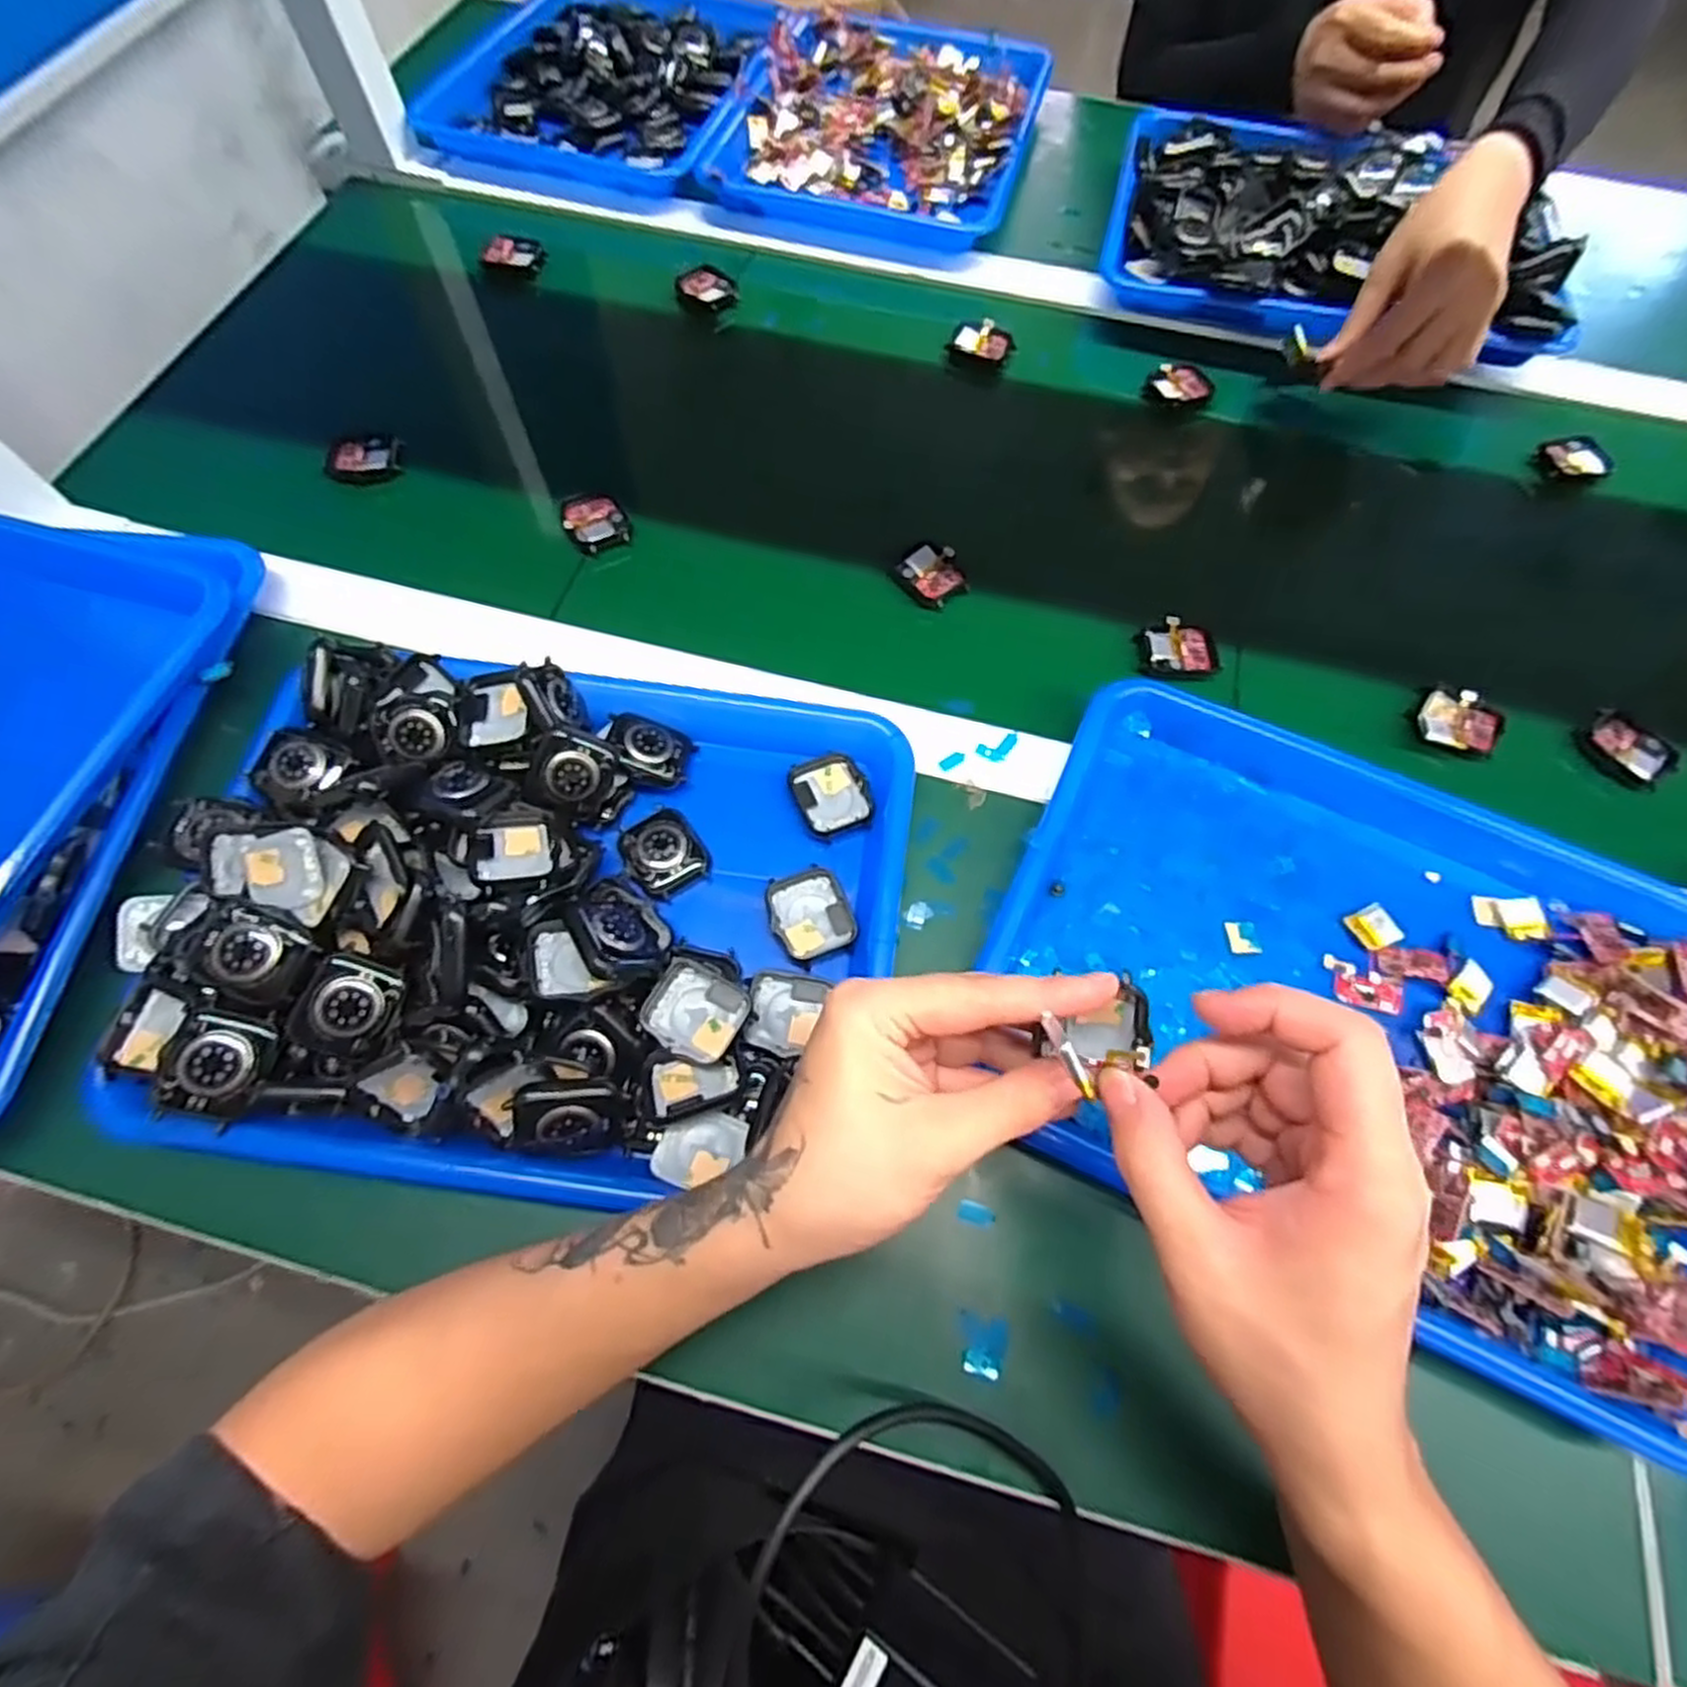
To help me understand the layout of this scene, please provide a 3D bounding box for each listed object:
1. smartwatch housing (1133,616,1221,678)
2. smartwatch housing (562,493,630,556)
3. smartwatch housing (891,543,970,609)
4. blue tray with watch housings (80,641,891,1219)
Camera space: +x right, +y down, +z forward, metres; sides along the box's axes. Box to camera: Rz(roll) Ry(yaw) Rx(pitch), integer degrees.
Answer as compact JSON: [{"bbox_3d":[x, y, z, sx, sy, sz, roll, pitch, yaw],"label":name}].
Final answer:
[{"bbox_3d":[0.204,-0.119,0.472,0.047,0.012,0.036,-1,69,-3],"label":"smartwatch housing"},{"bbox_3d":[-0.160,-0.209,0.500,0.039,0.008,0.046,-23,71,-11],"label":"smartwatch housing"},{"bbox_3d":[0.057,-0.169,0.488,0.045,0.006,0.040,41,72,13],"label":"smartwatch housing"},{"bbox_3d":[-0.142,0.022,0.362,0.331,0.054,0.255,8,68,1],"label":"blue tray with watch housings"}]

